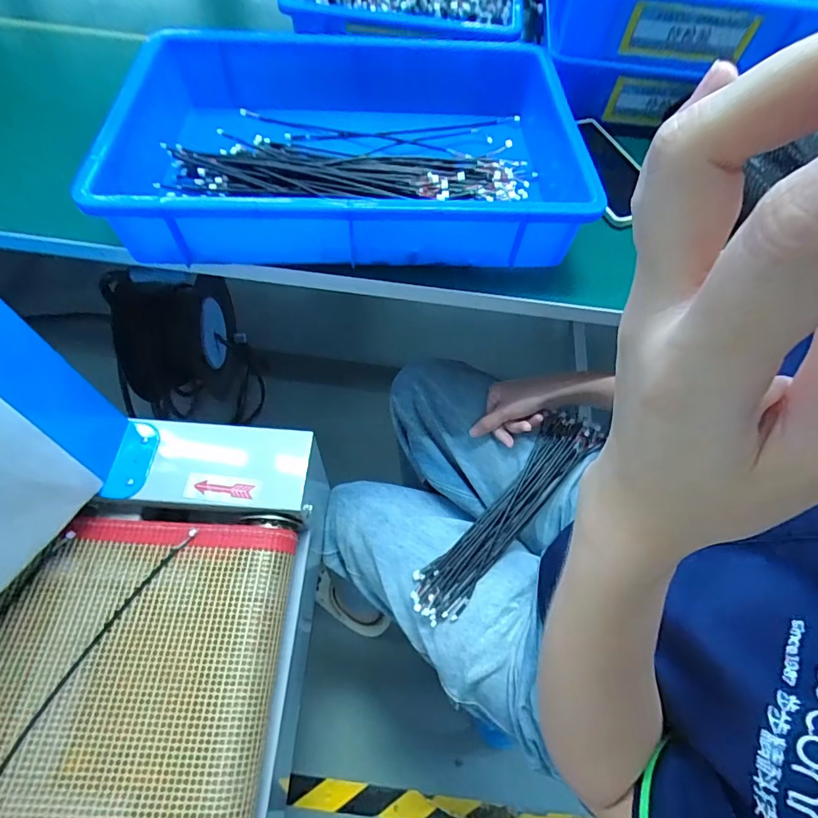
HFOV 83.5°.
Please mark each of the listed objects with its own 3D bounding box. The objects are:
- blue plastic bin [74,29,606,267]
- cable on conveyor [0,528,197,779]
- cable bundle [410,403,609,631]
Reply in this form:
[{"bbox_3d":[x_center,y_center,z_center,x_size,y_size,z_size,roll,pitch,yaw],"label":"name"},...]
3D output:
[{"bbox_3d":[-0.052,-0.266,0.469,0.460,0.081,0.296,2,61,-3],"label":"blue plastic bin"},{"bbox_3d":[-0.271,0.220,0.373,0.022,0.009,0.277,25,63,10],"label":"cable on conveyor"},{"bbox_3d":[0.110,0.117,0.523,0.060,0.025,0.285,40,78,17],"label":"cable bundle"}]

